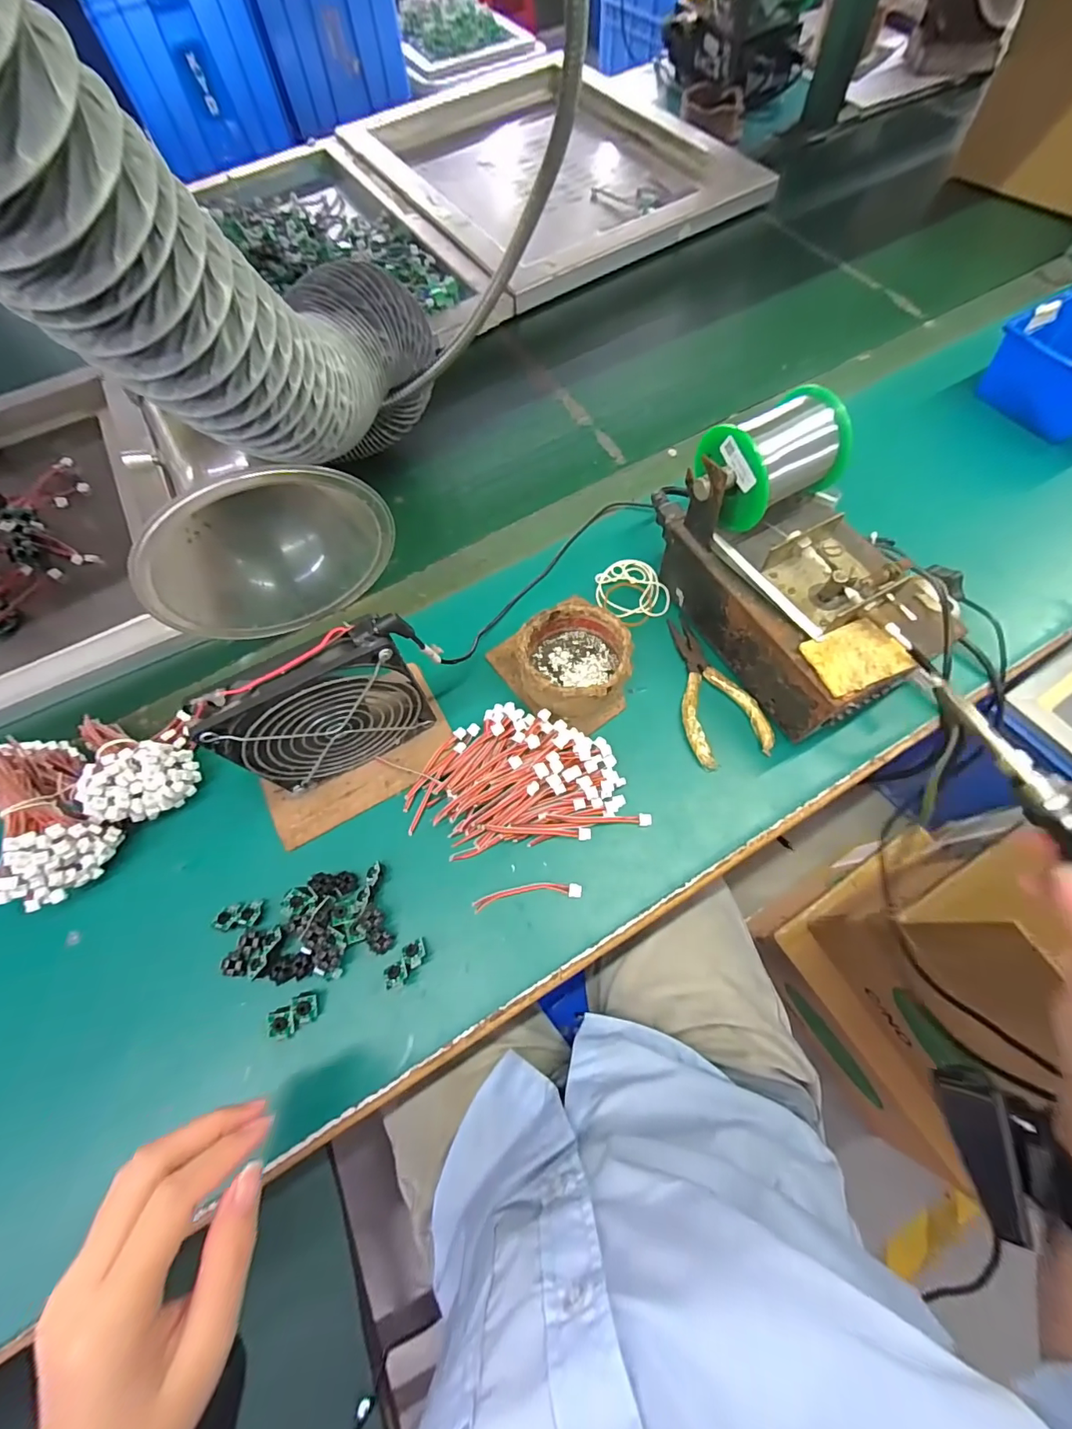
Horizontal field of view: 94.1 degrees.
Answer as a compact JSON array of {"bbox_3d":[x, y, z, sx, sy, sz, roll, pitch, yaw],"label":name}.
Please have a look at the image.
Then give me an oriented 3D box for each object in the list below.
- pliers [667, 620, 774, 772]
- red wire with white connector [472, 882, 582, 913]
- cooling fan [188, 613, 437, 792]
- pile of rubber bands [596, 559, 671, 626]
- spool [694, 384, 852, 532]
[{"bbox_3d":[0.135,-0.022,0.391,0.060,0.008,0.125,-14,67,-3],"label":"pliers"},{"bbox_3d":[-0.006,0.122,0.337,0.072,0.005,0.013,-8,66,0],"label":"red wire with white connector"},{"bbox_3d":[-0.131,0.000,0.332,0.124,0.125,0.025,-28,68,-8],"label":"cooling fan"},{"bbox_3d":[0.083,-0.108,0.439,0.057,0.004,0.065,-26,68,-8],"label":"pile of rubber bands"},{"bbox_3d":[0.160,-0.174,0.345,0.094,0.059,0.067,-29,68,-9],"label":"spool"}]

